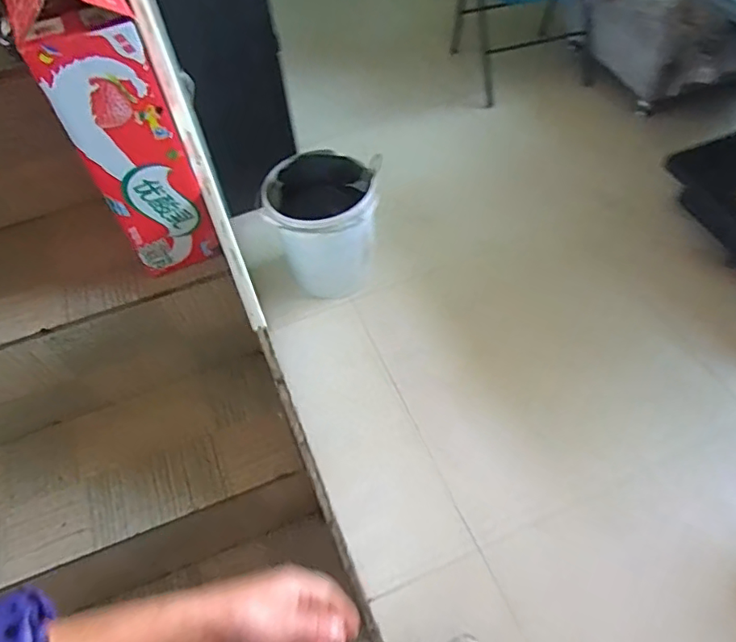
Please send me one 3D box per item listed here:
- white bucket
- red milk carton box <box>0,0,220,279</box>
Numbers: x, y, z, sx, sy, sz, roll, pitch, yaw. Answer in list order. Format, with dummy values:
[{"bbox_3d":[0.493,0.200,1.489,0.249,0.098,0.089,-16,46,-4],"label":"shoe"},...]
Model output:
[{"bbox_3d":[-0.118,-0.281,1.570,0.297,0.327,0.293,-2,54,3],"label":"white bucket"},{"bbox_3d":[-0.323,-0.264,0.719,0.127,0.349,0.211,-23,56,-11],"label":"red milk carton box"}]

